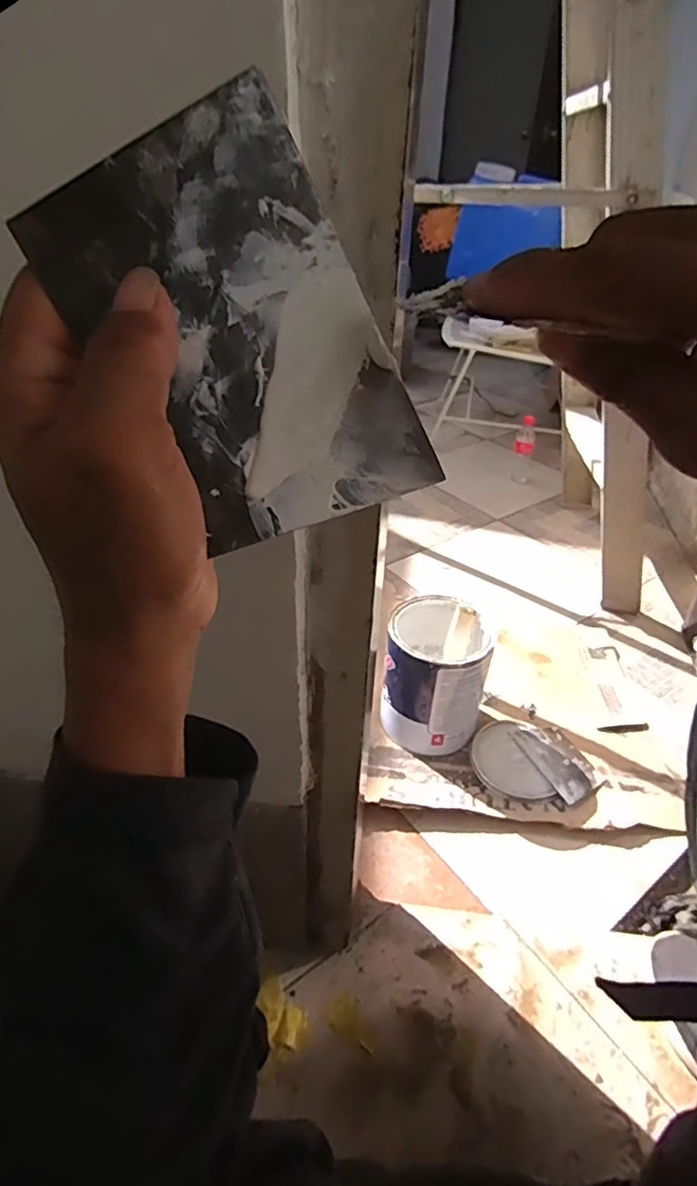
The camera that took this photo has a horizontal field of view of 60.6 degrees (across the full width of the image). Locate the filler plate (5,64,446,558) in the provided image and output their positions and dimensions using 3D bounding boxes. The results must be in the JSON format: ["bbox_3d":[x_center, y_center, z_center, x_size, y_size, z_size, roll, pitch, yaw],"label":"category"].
[{"bbox_3d":[-0.034,-0.085,0.201,0.093,0.138,0.004,-32,14,-17],"label":"filler plate"}]

